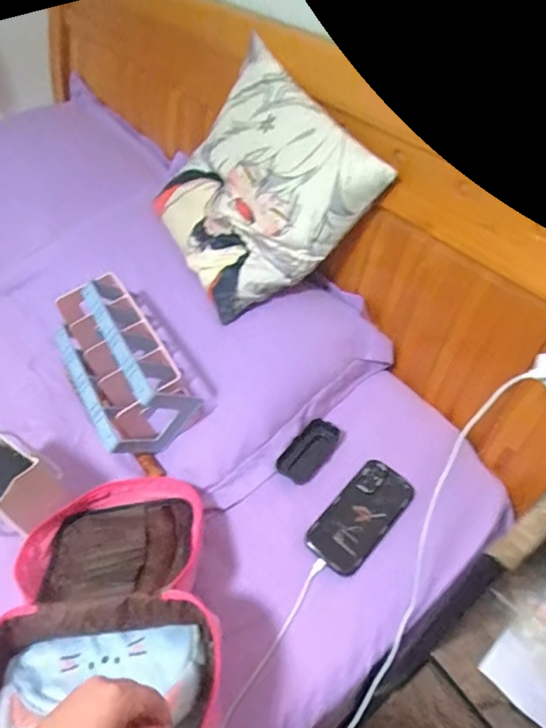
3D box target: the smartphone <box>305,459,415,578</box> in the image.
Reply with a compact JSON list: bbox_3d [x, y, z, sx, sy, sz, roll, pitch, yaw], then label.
[{"bbox_3d":[0.124,0.211,0.706,0.080,0.009,0.162,39,66,17],"label":"smartphone"}]

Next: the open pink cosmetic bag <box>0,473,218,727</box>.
[{"bbox_3d":[-0.192,0.280,0.597,0.257,0.115,0.354,-1,48,0],"label":"open pink cosmetic bag"}]

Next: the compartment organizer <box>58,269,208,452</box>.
[{"bbox_3d":[-0.241,0.009,0.783,0.145,0.155,0.259,-32,55,-25],"label":"compartment organizer"}]

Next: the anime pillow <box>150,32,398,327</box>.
[{"bbox_3d":[-0.039,-0.291,0.840,0.341,0.345,0.076,53,27,13],"label":"anime pillow"}]

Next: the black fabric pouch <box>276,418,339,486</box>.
[{"bbox_3d":[0.057,0.134,0.778,0.060,0.010,0.104,35,71,13],"label":"black fabric pouch"}]

